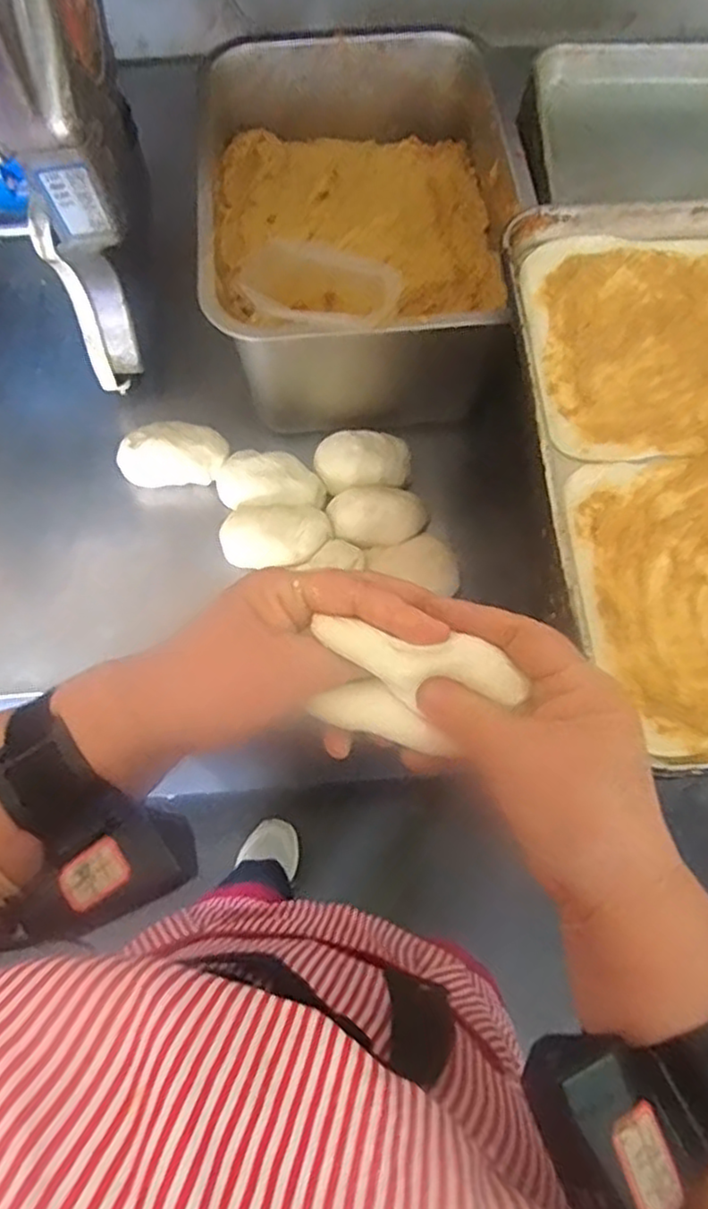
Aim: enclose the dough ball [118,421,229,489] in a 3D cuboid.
[{"bbox_3d":[-0.158,-0.134,0.613,0.094,0.035,0.055,2,67,1],"label":"dough ball"}]

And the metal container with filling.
[{"bbox_3d":[0.004,-0.333,0.614,0.253,0.171,0.357,-6,67,-2],"label":"metal container with filling"}]

